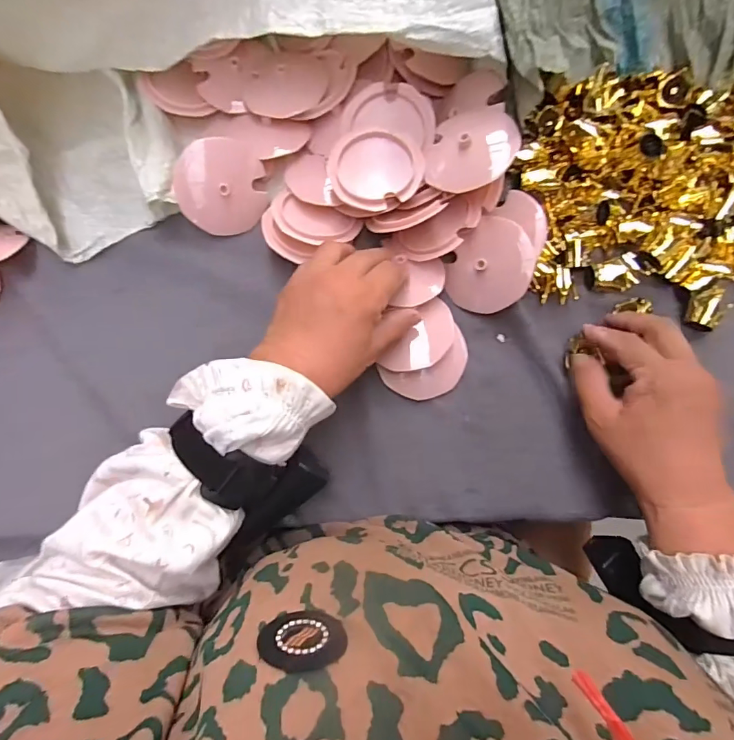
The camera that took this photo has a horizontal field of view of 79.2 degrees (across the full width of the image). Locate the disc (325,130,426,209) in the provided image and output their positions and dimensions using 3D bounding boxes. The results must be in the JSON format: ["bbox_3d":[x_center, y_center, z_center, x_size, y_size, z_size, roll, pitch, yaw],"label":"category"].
[{"bbox_3d":[0.007,-0.160,0.356,0.074,0.007,0.062,-5,88,2],"label":"disc"}]

